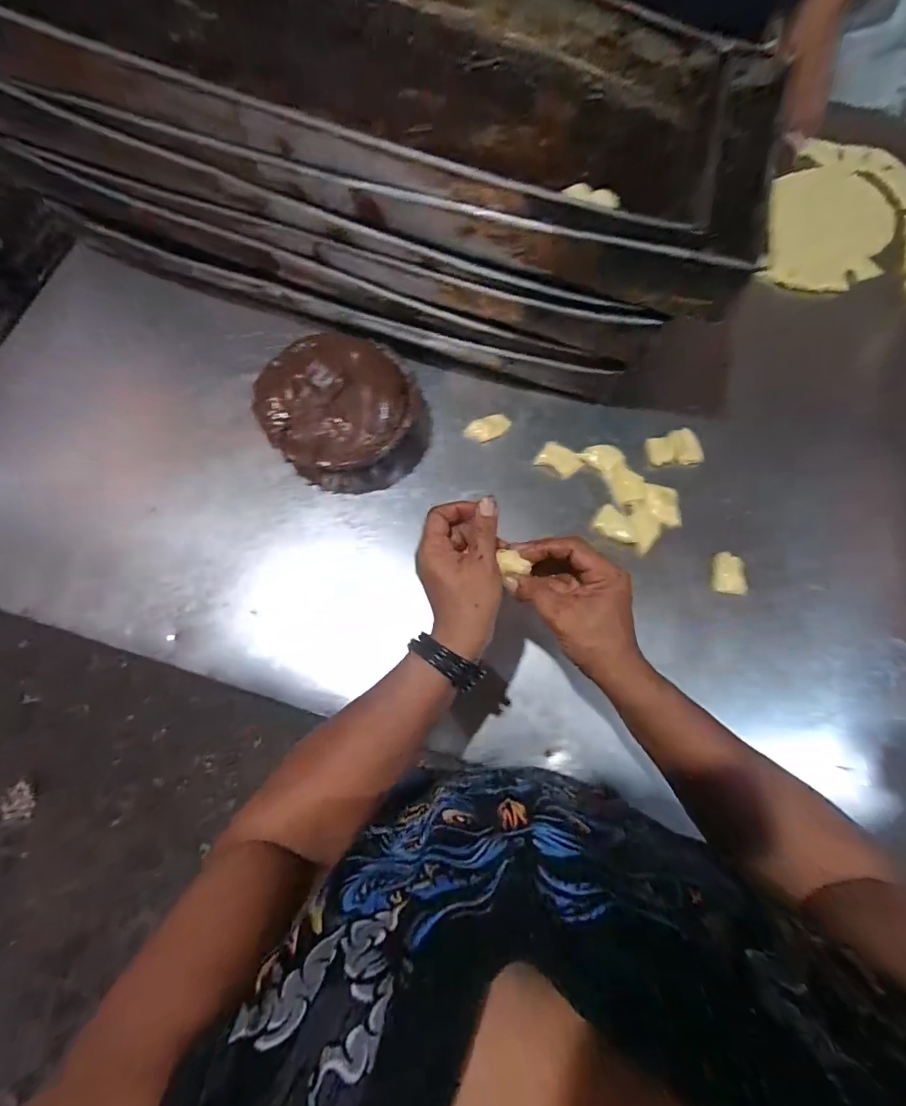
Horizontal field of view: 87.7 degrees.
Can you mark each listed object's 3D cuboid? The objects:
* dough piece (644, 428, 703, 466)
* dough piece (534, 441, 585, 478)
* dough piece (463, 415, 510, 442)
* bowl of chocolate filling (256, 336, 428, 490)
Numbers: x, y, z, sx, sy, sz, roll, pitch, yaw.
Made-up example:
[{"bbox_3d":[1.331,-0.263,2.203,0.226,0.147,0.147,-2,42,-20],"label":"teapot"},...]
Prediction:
[{"bbox_3d":[0.279,-0.132,0.594,0.061,0.014,0.051,-10,72,-3],"label":"dough piece"},{"bbox_3d":[0.134,-0.115,0.590,0.052,0.012,0.033,32,75,10],"label":"dough piece"},{"bbox_3d":[0.046,-0.158,0.600,0.057,0.015,0.027,-15,73,-4],"label":"dough piece"},{"bbox_3d":[-0.128,-0.170,0.565,0.192,0.085,0.171,1,72,1],"label":"bowl of chocolate filling"}]

